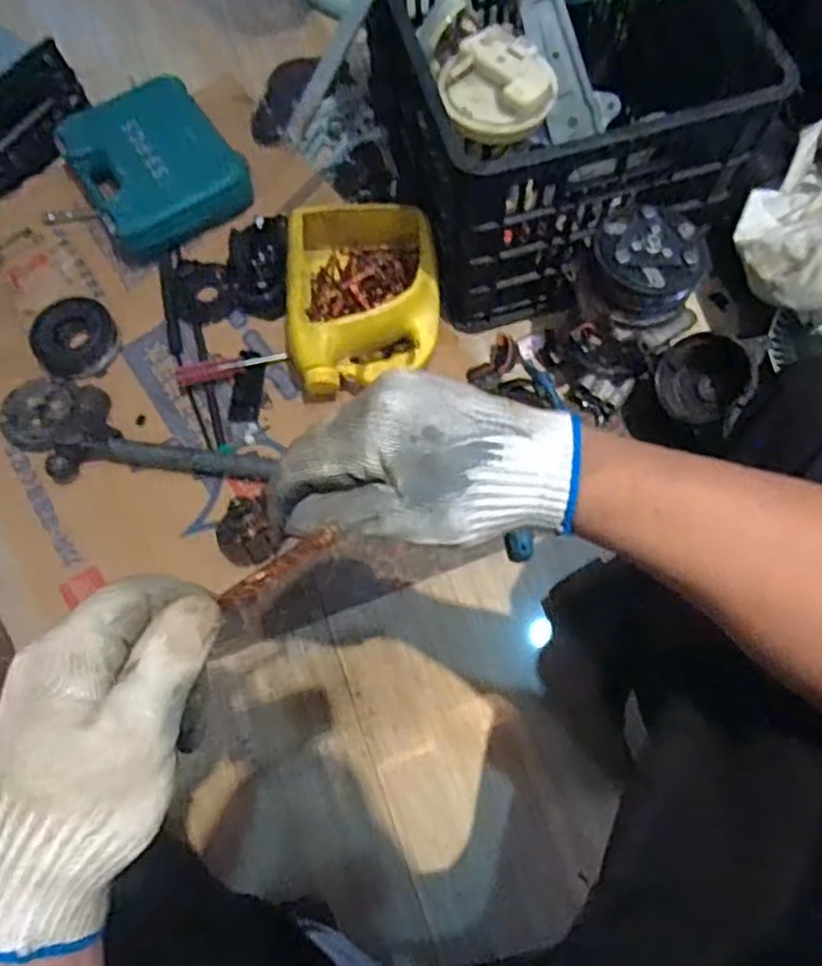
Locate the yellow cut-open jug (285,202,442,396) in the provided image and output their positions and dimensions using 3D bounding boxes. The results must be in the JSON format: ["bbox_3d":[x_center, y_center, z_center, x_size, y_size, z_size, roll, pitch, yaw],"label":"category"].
[{"bbox_3d":[-0.055,-0.218,0.845,0.175,0.092,0.220,-4,70,1],"label":"yellow cut-open jug"}]

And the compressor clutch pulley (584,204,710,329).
[{"bbox_3d":[0.240,-0.224,0.720,0.113,0.064,0.108,1,70,3],"label":"compressor clutch pulley"}]

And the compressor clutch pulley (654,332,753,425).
[{"bbox_3d":[0.311,-0.118,0.763,0.060,0.105,0.099,-13,45,-31],"label":"compressor clutch pulley"}]

